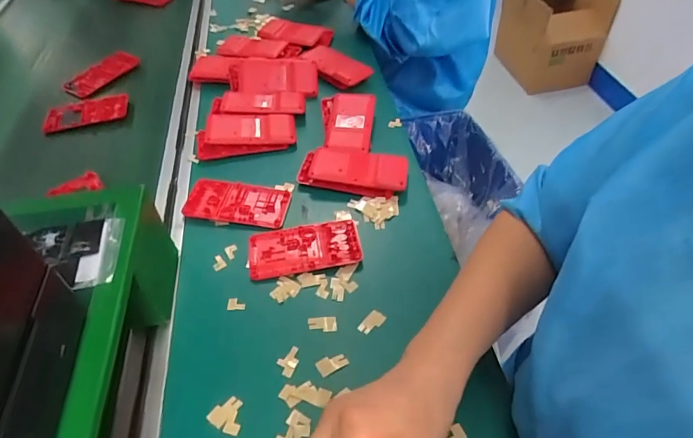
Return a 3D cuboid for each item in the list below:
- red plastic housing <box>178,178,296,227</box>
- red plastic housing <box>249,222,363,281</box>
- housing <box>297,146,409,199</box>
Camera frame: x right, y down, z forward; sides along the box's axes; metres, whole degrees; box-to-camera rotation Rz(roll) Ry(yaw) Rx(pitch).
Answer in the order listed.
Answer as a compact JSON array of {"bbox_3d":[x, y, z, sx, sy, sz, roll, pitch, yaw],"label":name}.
[{"bbox_3d":[-0.132,-0.021,0.532,0.118,0.012,0.059,5,49,7],"label":"red plastic housing"},{"bbox_3d":[-0.047,0.031,0.485,0.122,0.013,0.063,-9,49,-6],"label":"red plastic housing"},{"bbox_3d":[0.009,-0.062,0.558,0.134,0.022,0.061,7,49,7],"label":"housing"}]

